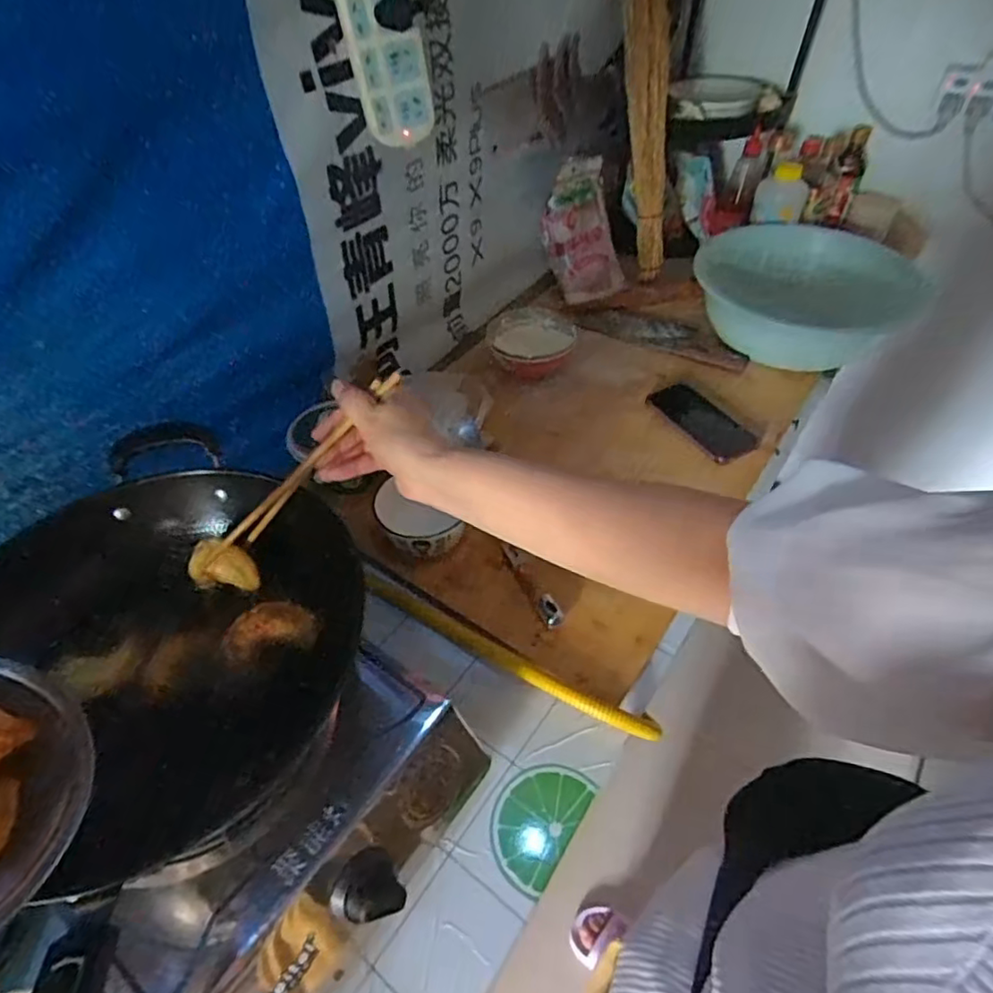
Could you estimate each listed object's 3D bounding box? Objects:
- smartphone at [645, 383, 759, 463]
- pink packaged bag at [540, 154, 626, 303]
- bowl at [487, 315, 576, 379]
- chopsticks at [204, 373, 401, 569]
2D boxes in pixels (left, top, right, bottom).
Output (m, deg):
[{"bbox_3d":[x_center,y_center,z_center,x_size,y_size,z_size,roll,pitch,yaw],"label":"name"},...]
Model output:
[{"bbox_3d":[0.307,-0.114,0.896,0.084,0.015,0.163,-30,62,-20],"label":"smartphone"},{"bbox_3d":[0.153,-0.483,1.089,0.145,0.229,0.032,-24,18,-19],"label":"pink packaged bag"},{"bbox_3d":[0.058,-0.250,0.968,0.134,0.037,0.158,5,49,5],"label":"bowl"},{"bbox_3d":[-0.159,-0.018,0.488,0.232,0.027,0.017,-41,48,19],"label":"chopsticks"}]

